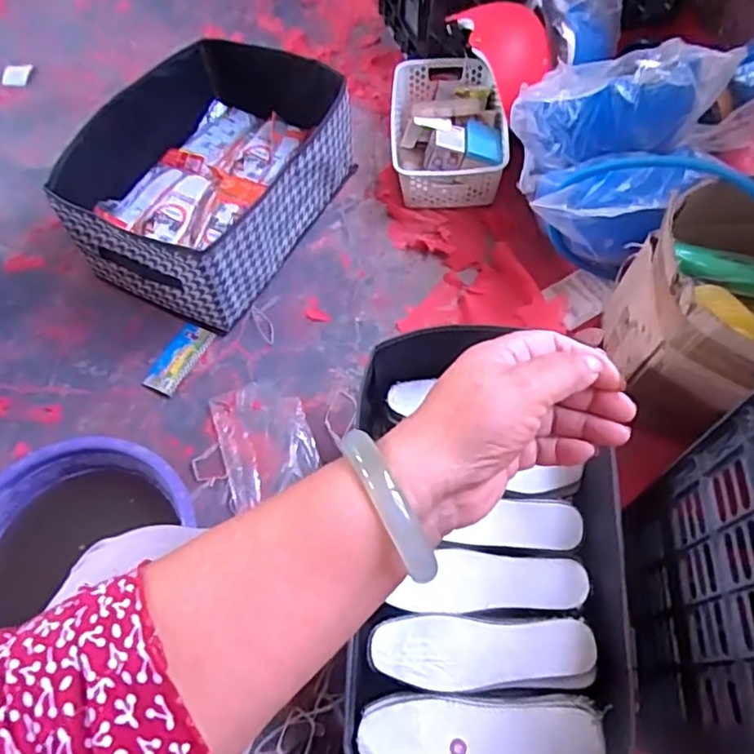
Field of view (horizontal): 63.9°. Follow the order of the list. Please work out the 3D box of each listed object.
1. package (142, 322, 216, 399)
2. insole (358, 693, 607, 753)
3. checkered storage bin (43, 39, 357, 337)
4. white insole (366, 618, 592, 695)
[{"bbox_3d":[-0.305,-0.029,0.931,0.057,0.010,0.124,22,65,13],"label":"package"},{"bbox_3d":[0.098,0.344,0.574,0.222,0.023,0.070,1,61,2],"label":"insole"},{"bbox_3d":[-0.259,-0.327,0.991,0.318,0.190,0.436,22,64,13],"label":"checkered storage bin"},{"bbox_3d":[0.108,0.282,0.615,0.220,0.017,0.067,0,61,2],"label":"white insole"}]

